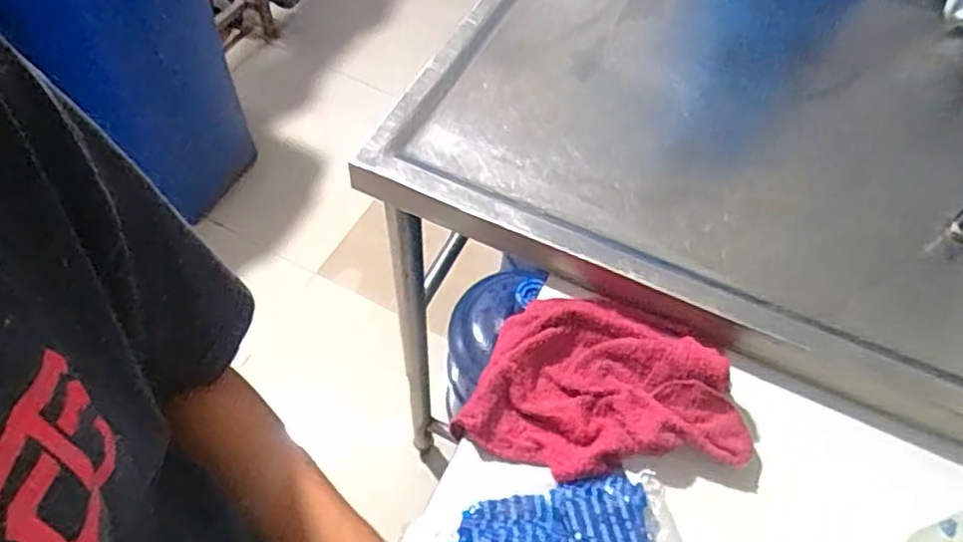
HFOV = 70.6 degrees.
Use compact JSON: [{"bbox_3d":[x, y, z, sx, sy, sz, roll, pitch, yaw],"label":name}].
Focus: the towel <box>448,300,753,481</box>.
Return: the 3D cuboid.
[{"bbox_3d":[0.106,0.099,0.546,0.211,0.043,0.159,22,59,10],"label":"towel"}]

